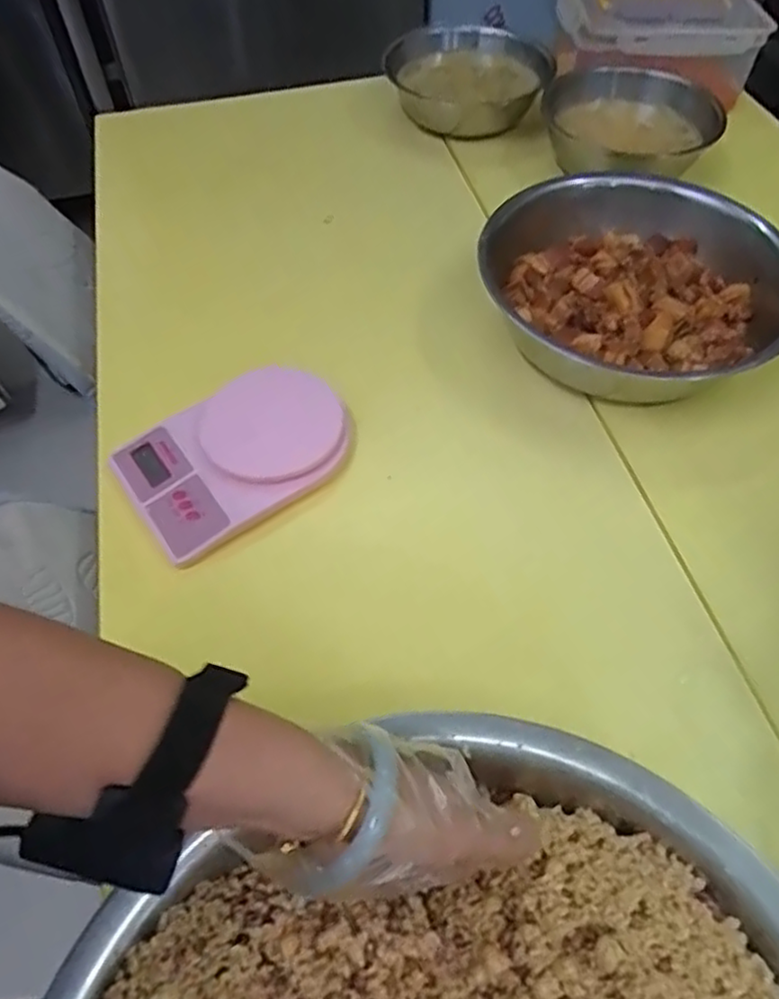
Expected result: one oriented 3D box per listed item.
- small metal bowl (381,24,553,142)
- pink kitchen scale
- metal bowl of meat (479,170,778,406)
[{"bbox_3d":[0.118,-0.644,1.036,0.245,0.082,0.194,4,57,3],"label":"small metal bowl"},{"bbox_3d":[-0.150,-0.050,0.660,0.212,0.039,0.152,-32,62,-19],"label":"pink kitchen scale"},{"bbox_3d":[0.262,-0.234,0.730,0.302,0.125,0.271,2,56,2],"label":"metal bowl of meat"}]

